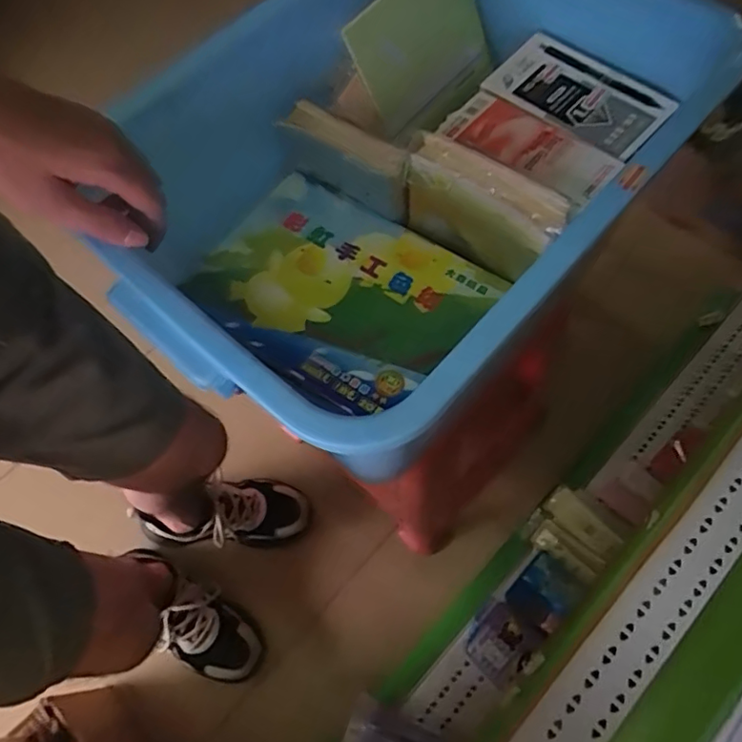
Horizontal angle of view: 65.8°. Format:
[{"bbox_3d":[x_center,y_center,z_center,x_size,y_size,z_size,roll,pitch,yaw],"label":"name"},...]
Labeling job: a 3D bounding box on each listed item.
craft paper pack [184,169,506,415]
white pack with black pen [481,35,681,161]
[{"bbox_3d":[-0.035,-0.074,0.528,0.250,0.022,0.188,32,72,16],"label":"craft paper pack"},{"bbox_3d":[0.180,-0.242,0.498,0.081,0.017,0.158,-41,63,-11],"label":"white pack with black pen"}]

